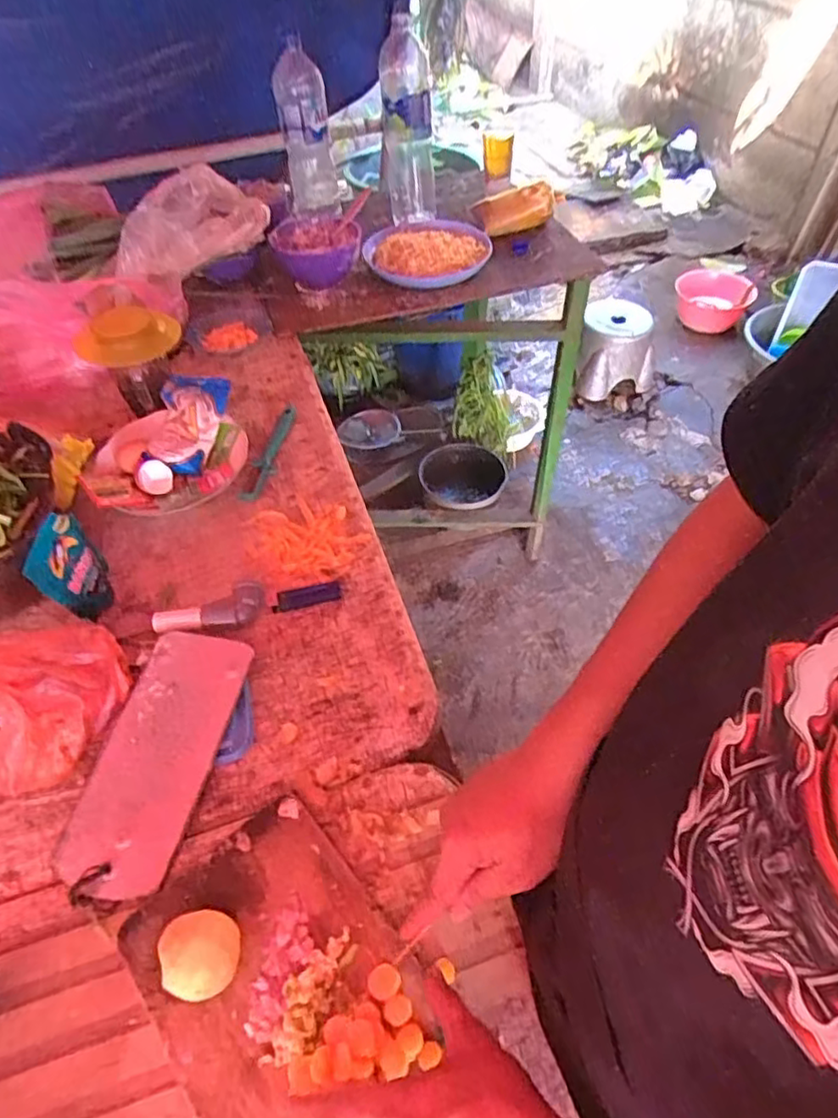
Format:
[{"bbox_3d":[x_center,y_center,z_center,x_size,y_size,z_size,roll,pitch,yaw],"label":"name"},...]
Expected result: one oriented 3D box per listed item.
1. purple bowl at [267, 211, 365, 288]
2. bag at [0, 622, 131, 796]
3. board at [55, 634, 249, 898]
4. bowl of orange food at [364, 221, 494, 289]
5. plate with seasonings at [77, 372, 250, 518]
[{"bbox_3d":[-0.172,-0.525,1.102,0.144,0.077,0.132,-1,50,1],"label":"purple bowl"},{"bbox_3d":[-0.342,0.111,0.571,0.117,0.123,0.151,28,58,22],"label":"bag"},{"bbox_3d":[-0.238,0.176,0.588,0.101,0.010,0.229,10,58,9],"label":"board"},{"bbox_3d":[0.014,-0.547,1.134,0.216,0.046,0.188,0,50,2],"label":"bowl of orange food"},{"bbox_3d":[-0.312,-0.131,0.799,0.189,0.068,0.177,-17,53,-11],"label":"plate with seasonings"}]

